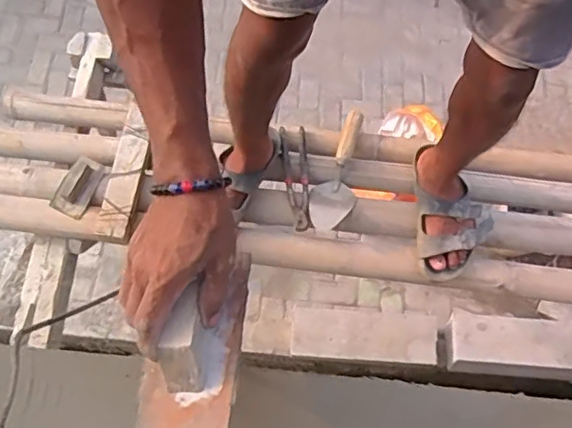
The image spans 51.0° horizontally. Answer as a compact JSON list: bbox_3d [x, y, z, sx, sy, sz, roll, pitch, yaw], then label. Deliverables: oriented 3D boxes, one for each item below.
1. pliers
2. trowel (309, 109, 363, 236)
[{"bbox_3d":[0.017,-0.071,1.161,0.051,0.015,0.221,-2,69,-3],"label":"pliers"},{"bbox_3d":[0.104,-0.085,1.166,0.085,0.040,0.256,14,69,3],"label":"trowel"}]

